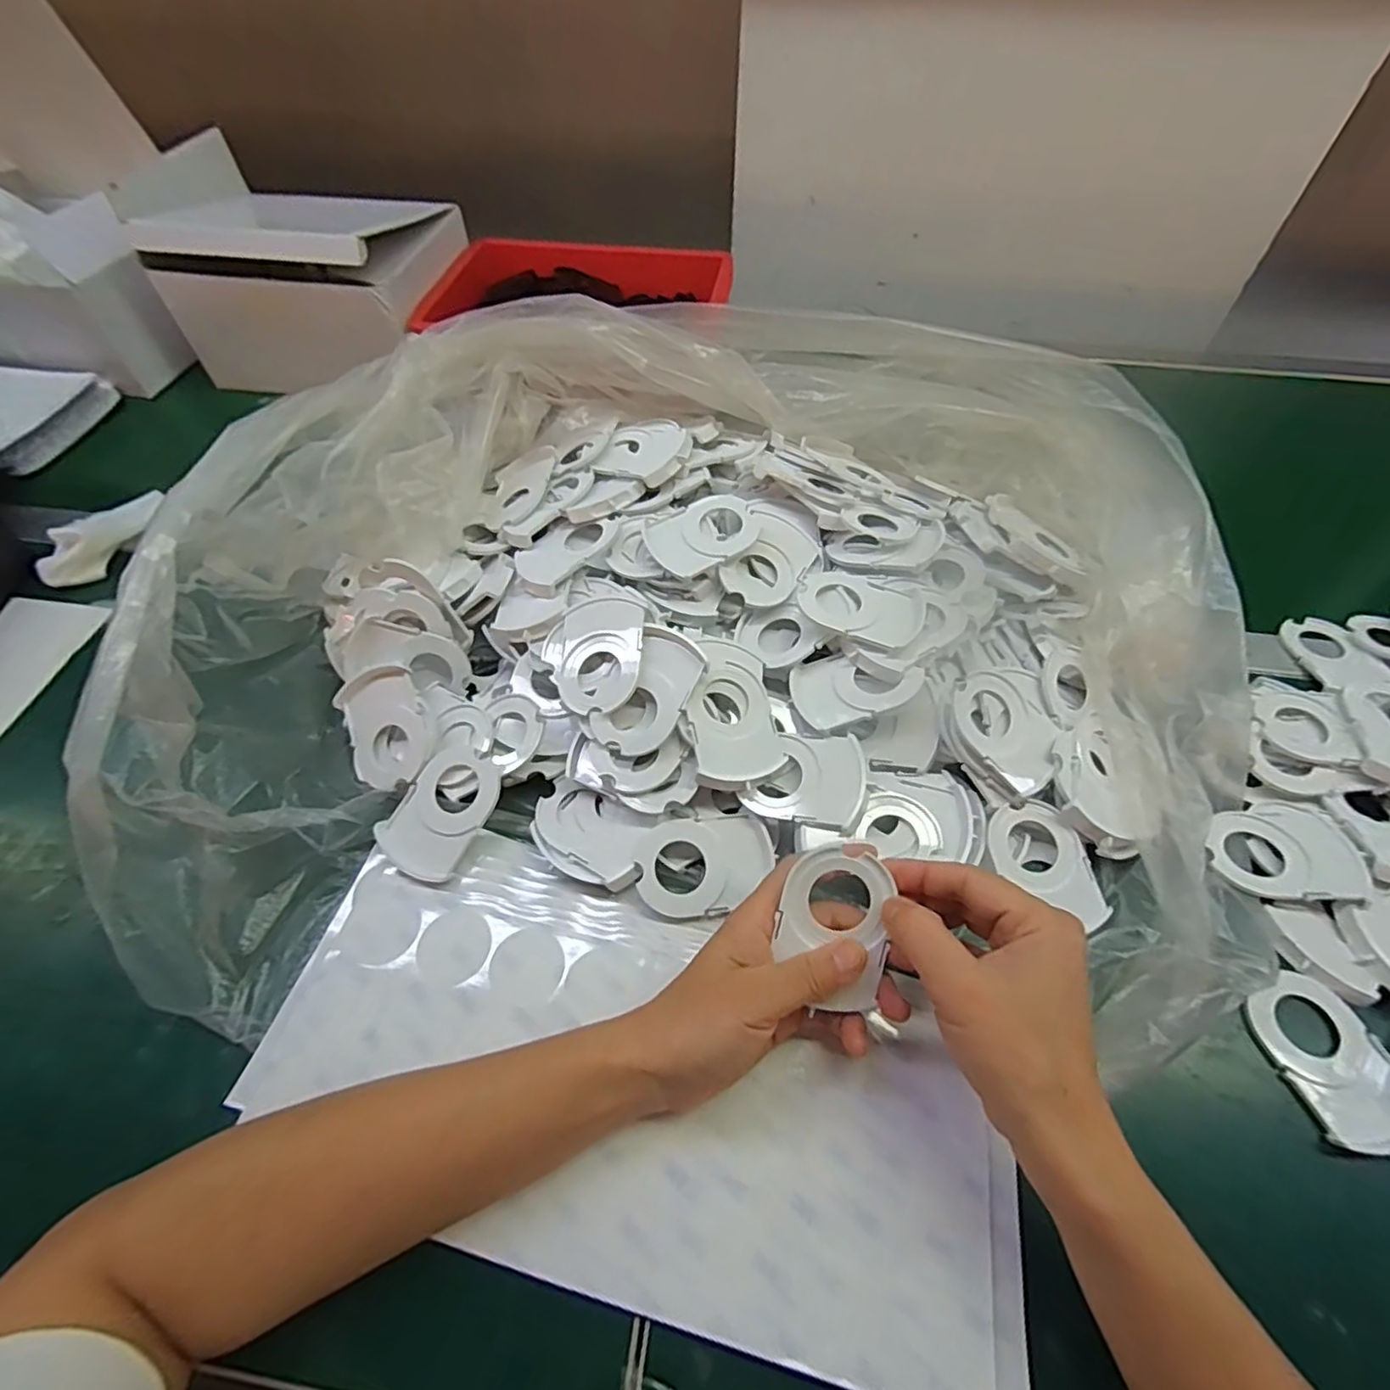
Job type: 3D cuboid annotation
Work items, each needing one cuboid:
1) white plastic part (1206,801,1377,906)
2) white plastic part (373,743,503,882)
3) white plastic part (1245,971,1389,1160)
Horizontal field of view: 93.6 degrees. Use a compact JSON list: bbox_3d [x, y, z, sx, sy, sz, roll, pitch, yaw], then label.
[{"bbox_3d":[0.343,0.090,0.384,0.075,0.016,0.062,4,54,3],"label":"white plastic part"},{"bbox_3d":[-0.156,0.070,0.401,0.057,0.007,0.077,27,76,19],"label":"white plastic part"},{"bbox_3d":[0.324,0.185,0.330,0.053,0.011,0.078,-12,55,-8],"label":"white plastic part"}]

